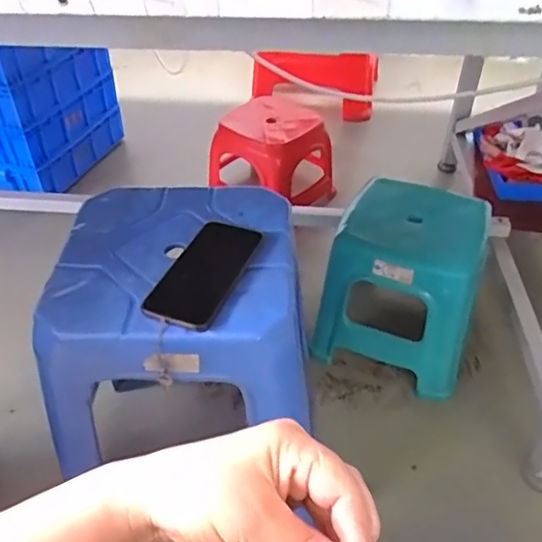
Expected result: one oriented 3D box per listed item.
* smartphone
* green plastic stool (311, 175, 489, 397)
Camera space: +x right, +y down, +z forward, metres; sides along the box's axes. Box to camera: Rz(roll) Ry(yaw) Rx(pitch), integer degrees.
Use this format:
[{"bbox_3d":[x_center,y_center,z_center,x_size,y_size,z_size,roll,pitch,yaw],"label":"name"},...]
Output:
[{"bbox_3d":[-0.072,-0.002,0.615,0.076,0.012,0.152,16,49,17],"label":"smartphone"},{"bbox_3d":[0.241,0.021,1.029,0.260,0.264,0.239,14,44,15],"label":"green plastic stool"}]

